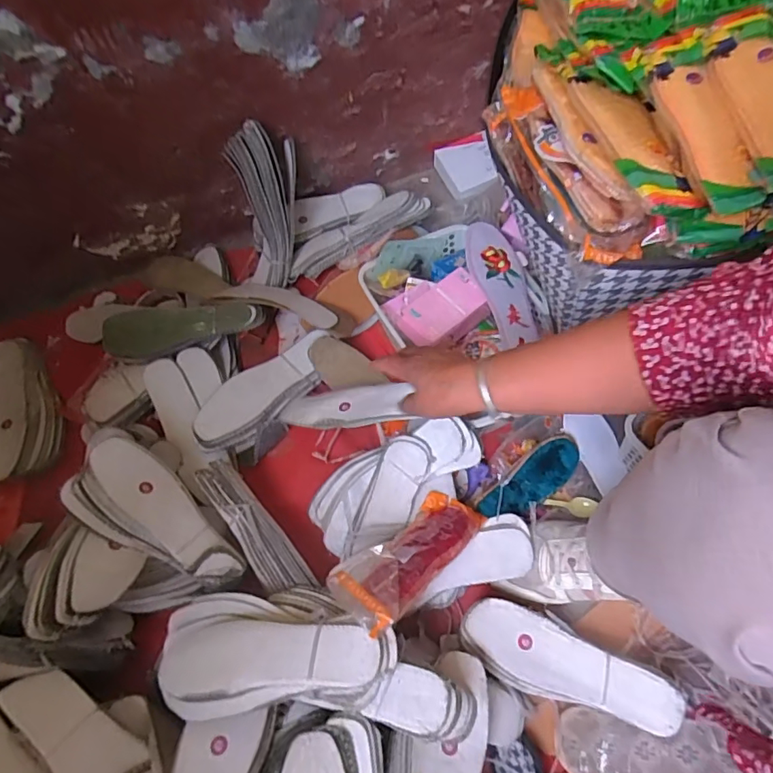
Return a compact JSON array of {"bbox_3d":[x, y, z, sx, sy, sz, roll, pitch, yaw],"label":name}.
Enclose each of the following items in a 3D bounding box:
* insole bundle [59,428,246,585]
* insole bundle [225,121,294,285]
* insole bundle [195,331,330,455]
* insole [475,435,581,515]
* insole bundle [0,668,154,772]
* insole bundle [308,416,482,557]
[{"bbox_3d":[-0.277,0.154,0.601,0.235,0.041,0.099,38,70,1],"label":"insole bundle"},{"bbox_3d":[-0.180,-0.273,0.774,0.088,0.231,0.067,-4,24,2],"label":"insole bundle"},{"bbox_3d":[-0.171,0.005,0.707,0.219,0.031,0.088,-37,66,-15],"label":"insole bundle"},{"bbox_3d":[0.182,0.118,0.634,0.155,0.013,0.054,-30,87,-15],"label":"insole"},{"bbox_3d":[-0.288,0.351,0.487,0.201,0.017,0.064,29,34,21],"label":"insole bundle"},{"bbox_3d":[0.010,0.121,0.613,0.225,0.068,0.107,-35,63,9],"label":"insole bundle"}]

